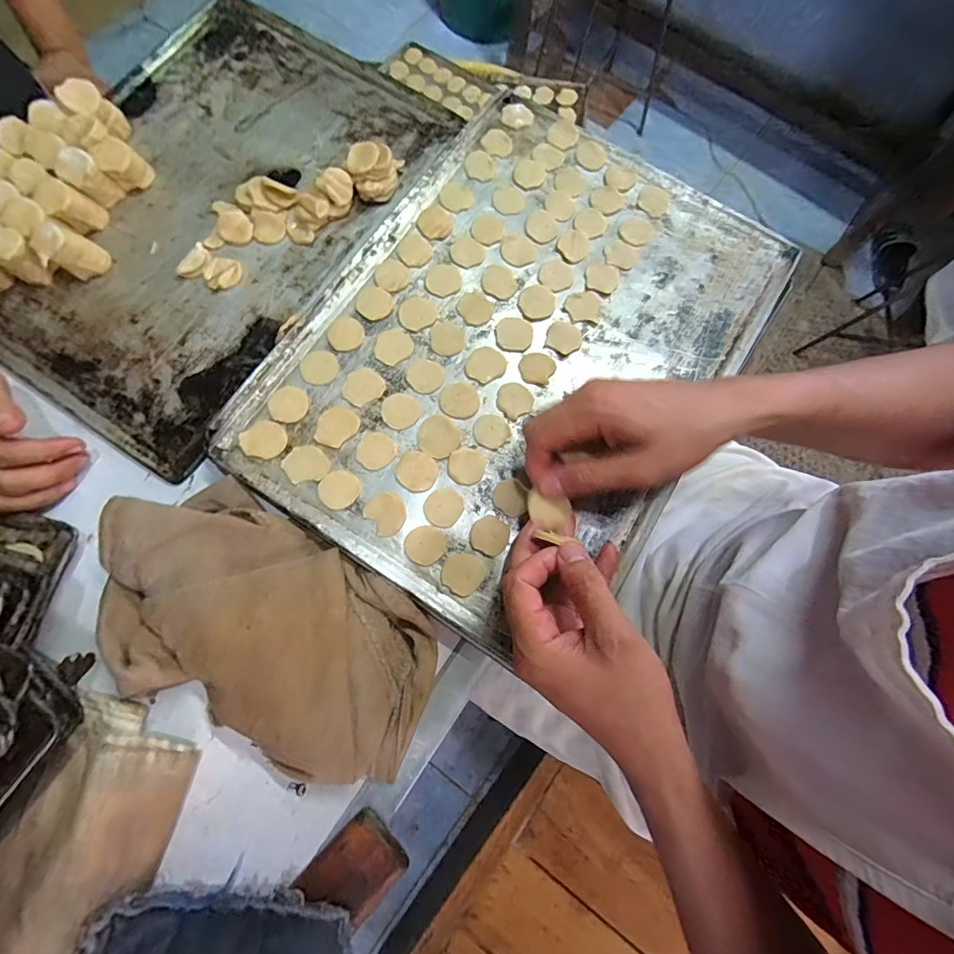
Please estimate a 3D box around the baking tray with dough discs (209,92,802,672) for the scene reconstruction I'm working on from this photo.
[{"bbox_3d":[0.035,-0.121,0.395,0.337,0.030,0.448,32,78,10],"label":"baking tray with dough discs"}]

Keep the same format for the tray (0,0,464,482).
[{"bbox_3d":[-0.260,-0.265,0.421,0.298,0.061,0.440,32,76,6],"label":"tray"}]

